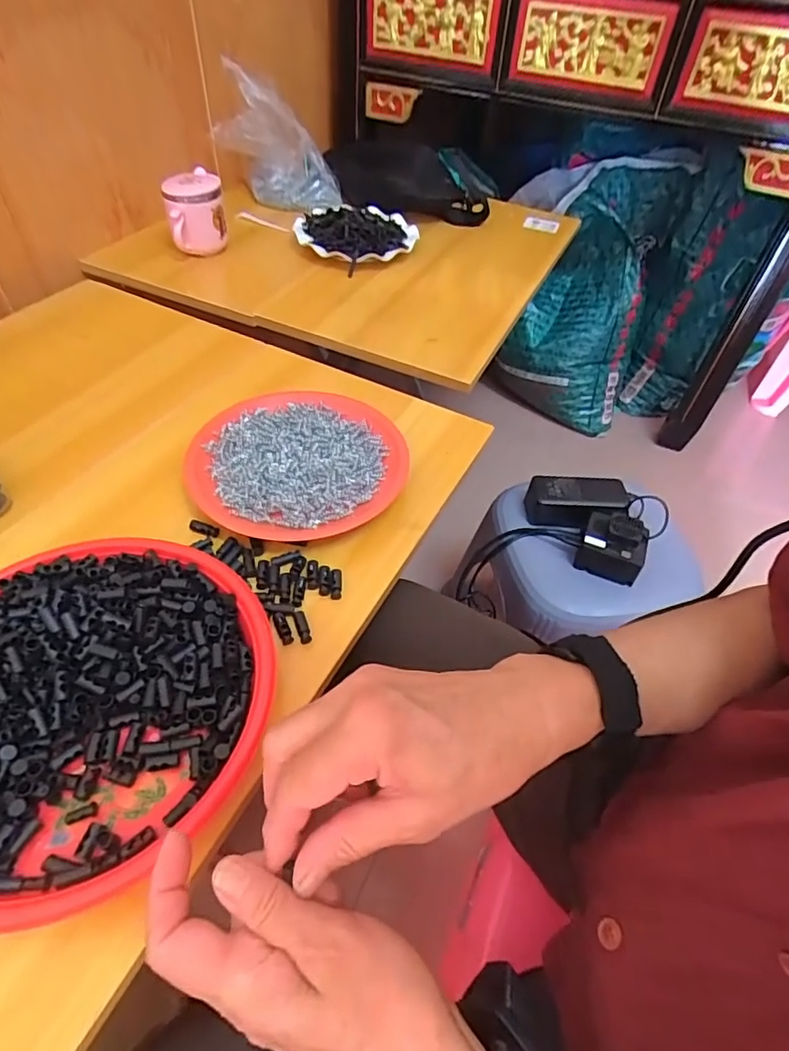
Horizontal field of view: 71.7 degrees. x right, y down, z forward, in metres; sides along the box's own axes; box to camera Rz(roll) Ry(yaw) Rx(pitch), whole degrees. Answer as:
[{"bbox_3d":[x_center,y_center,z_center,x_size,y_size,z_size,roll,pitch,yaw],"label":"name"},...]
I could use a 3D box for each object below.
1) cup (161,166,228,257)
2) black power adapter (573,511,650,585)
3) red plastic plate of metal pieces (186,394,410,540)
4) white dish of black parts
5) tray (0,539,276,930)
[{"bbox_3d":[-0.284,-0.449,0.787,0.078,0.092,0.080,-9,51,-12],"label":"cup"},{"bbox_3d":[0.284,0.024,0.711,0.076,0.049,0.074,22,51,13],"label":"black power adapter"},{"bbox_3d":[-0.091,-0.057,0.502,0.179,0.024,0.187,2,50,-3],"label":"red plastic plate of metal pieces"},{"bbox_3d":[-0.060,-0.457,0.835,0.160,0.035,0.162,2,50,-3],"label":"white dish of black parts"},{"bbox_3d":[-0.199,0.105,0.342,0.224,0.032,0.230,3,50,-2],"label":"tray"}]

